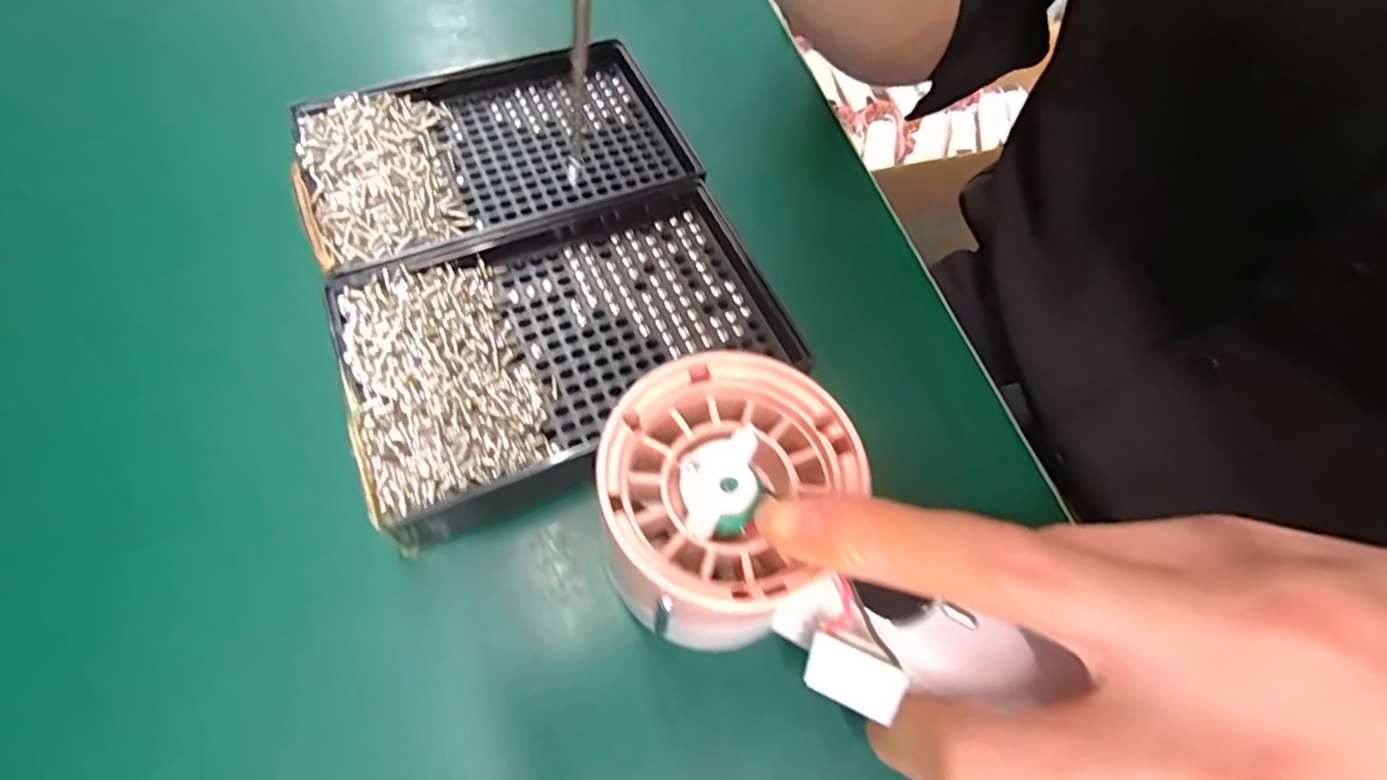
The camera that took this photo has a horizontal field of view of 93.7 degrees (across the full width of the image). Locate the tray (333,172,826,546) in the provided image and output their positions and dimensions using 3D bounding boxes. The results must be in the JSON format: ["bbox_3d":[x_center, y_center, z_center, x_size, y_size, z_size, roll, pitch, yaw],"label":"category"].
[{"bbox_3d":[-0.039,-0.022,0.208,0.139,0.013,0.095,-25,65,-15],"label":"tray"}]

